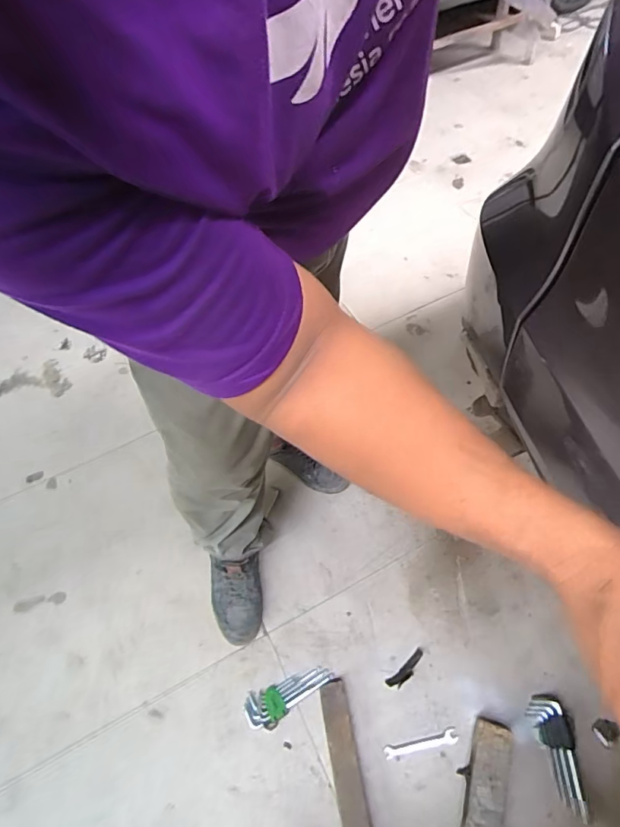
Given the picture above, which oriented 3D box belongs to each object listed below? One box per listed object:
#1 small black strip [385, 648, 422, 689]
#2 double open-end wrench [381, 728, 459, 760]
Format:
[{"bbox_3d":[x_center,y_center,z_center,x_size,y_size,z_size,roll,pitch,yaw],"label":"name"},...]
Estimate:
[{"bbox_3d":[0.188,0.499,0.878,0.091,0.005,0.025,-35,61,-16],"label":"small black strip"},{"bbox_3d":[0.200,0.595,0.815,0.132,0.007,0.021,-12,57,-2],"label":"double open-end wrench"}]

